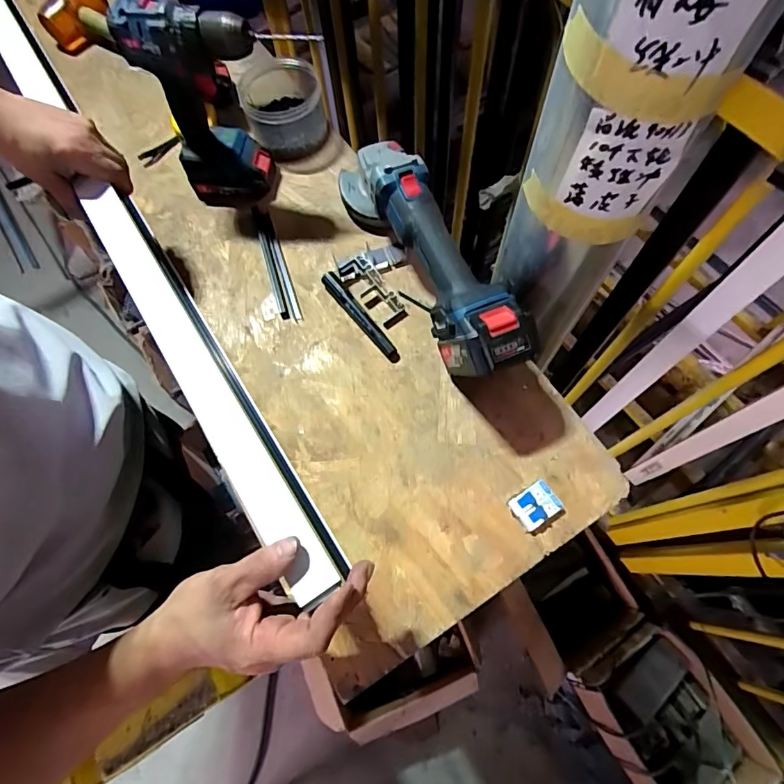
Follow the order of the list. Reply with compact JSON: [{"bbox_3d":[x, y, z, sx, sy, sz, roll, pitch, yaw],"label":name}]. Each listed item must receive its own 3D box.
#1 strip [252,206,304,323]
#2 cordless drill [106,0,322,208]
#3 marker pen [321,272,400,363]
[{"bbox_3d":[-0.158,-0.174,0.636,0.026,0.013,0.197,-19,70,-5],"label":"strip"},{"bbox_3d":[-0.217,-0.349,0.588,0.168,0.223,0.075,2,70,3],"label":"cordless drill"},{"bbox_3d":[-0.039,-0.094,0.586,0.019,0.018,0.144,-36,72,-11],"label":"marker pen"}]

